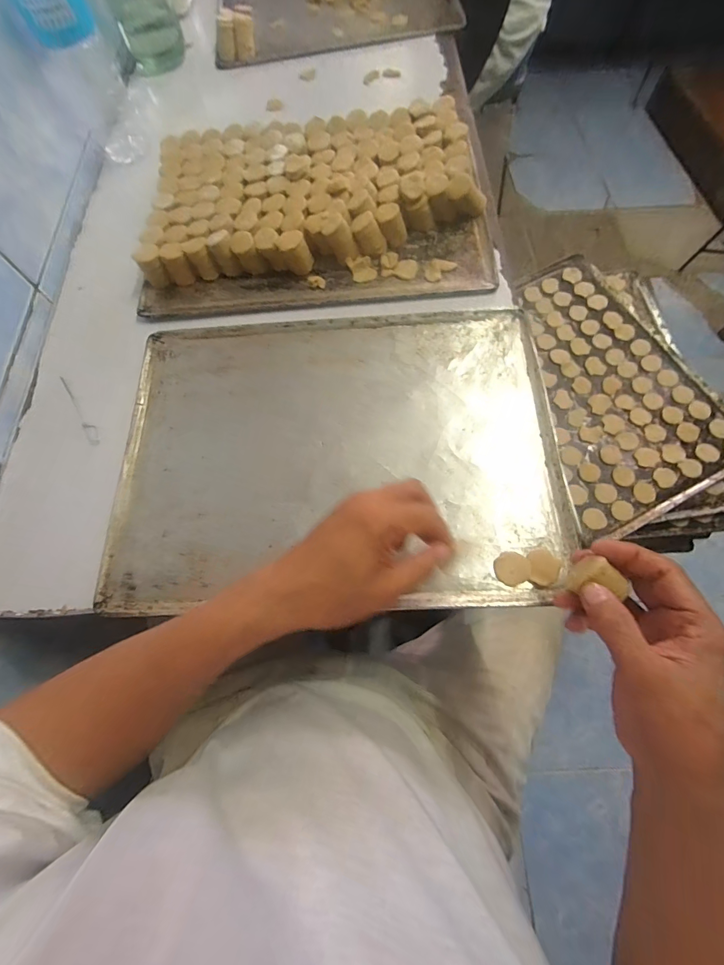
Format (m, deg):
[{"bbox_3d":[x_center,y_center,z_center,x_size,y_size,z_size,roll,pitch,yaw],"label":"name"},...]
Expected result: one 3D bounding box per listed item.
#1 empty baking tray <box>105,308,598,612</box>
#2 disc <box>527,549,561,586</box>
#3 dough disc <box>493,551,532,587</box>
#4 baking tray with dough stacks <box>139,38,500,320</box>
[{"bbox_3d":[-0.027,-0.039,0.398,0.448,0.026,0.322,-1,69,2],"label":"empty baking tray"},{"bbox_3d":[0.166,0.077,0.339,0.026,0.004,0.031,1,70,2],"label":"disc"},{"bbox_3d":[0.138,0.079,0.342,0.032,0.004,0.030,-1,70,2],"label":"dough disc"},{"bbox_3d":[-0.062,-0.379,0.503,0.447,0.059,0.321,-2,70,1],"label":"baking tray with dough stacks"}]

